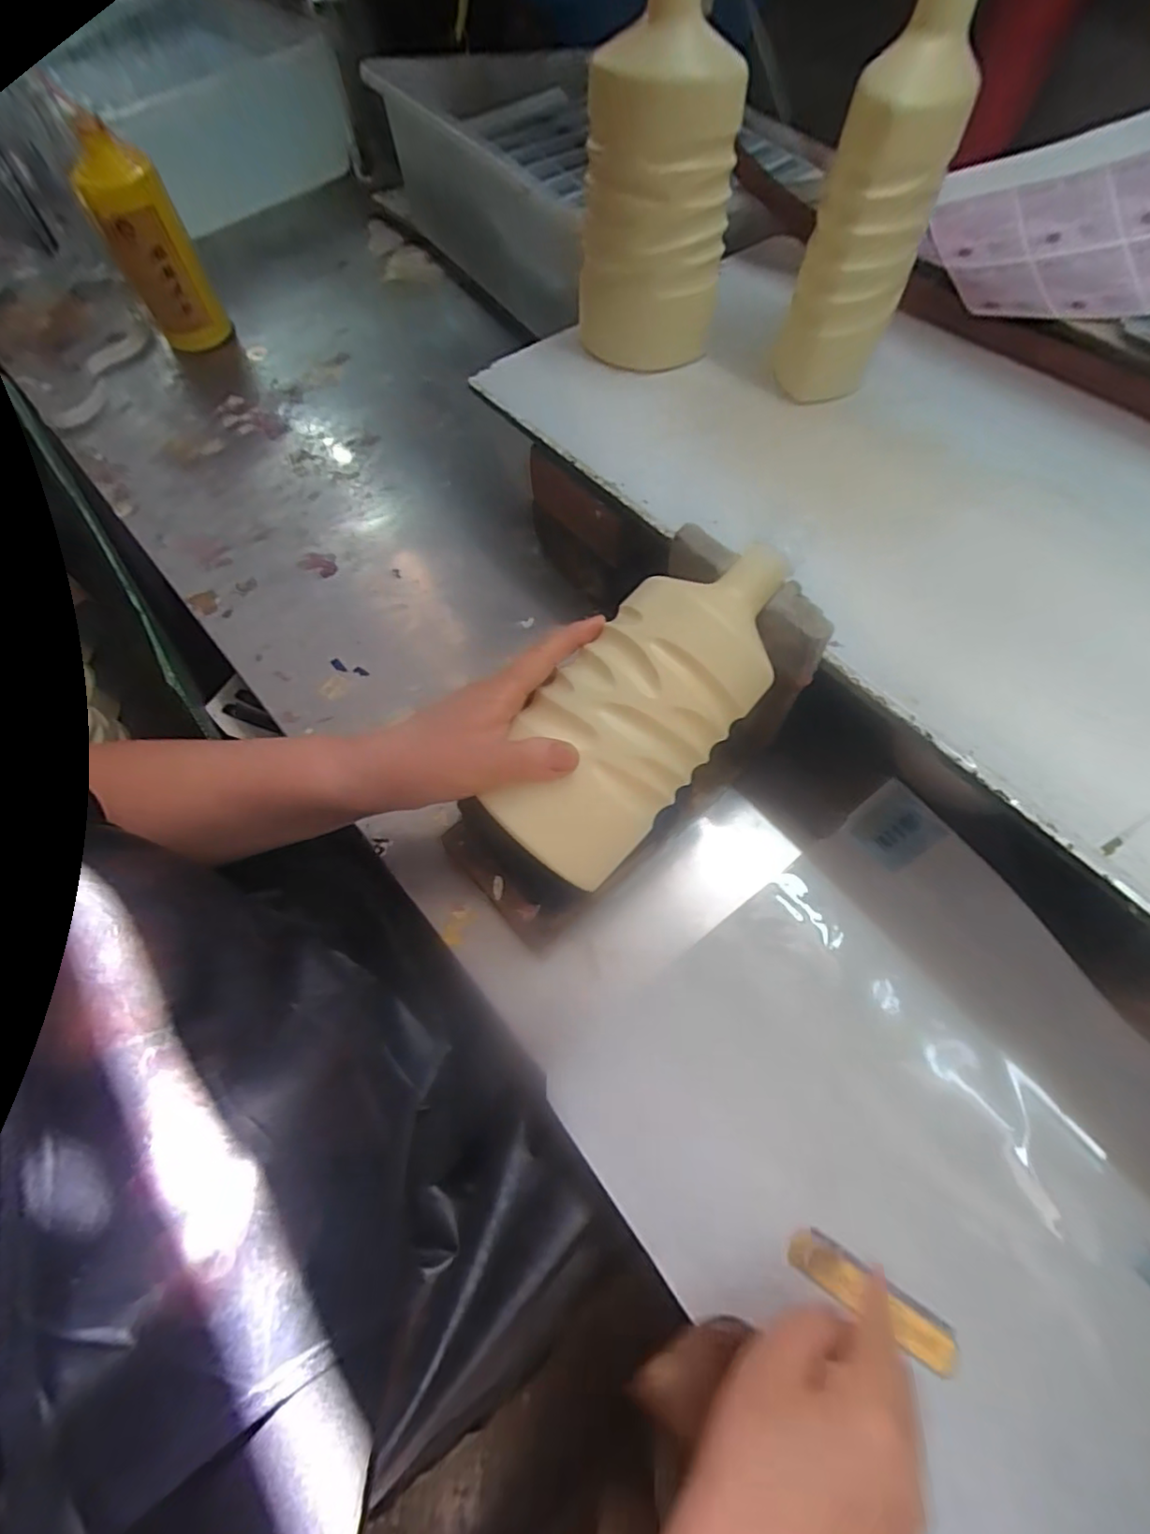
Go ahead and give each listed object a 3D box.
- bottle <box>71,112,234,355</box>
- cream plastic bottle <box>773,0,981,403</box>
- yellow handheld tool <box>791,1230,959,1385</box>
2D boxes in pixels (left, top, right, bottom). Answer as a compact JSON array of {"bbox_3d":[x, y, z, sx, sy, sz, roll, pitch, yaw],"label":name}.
[{"bbox_3d":[-0.425,-0.522,0.618,0.075,0.179,0.057,-28,68,-9],"label":"bottle"},{"bbox_3d":[0.195,-0.376,0.398,0.074,0.237,0.065,18,69,11],"label":"cream plastic bottle"},{"bbox_3d":[0.162,0.291,0.334,0.091,0.006,0.023,28,71,16],"label":"yellow handheld tool"}]

